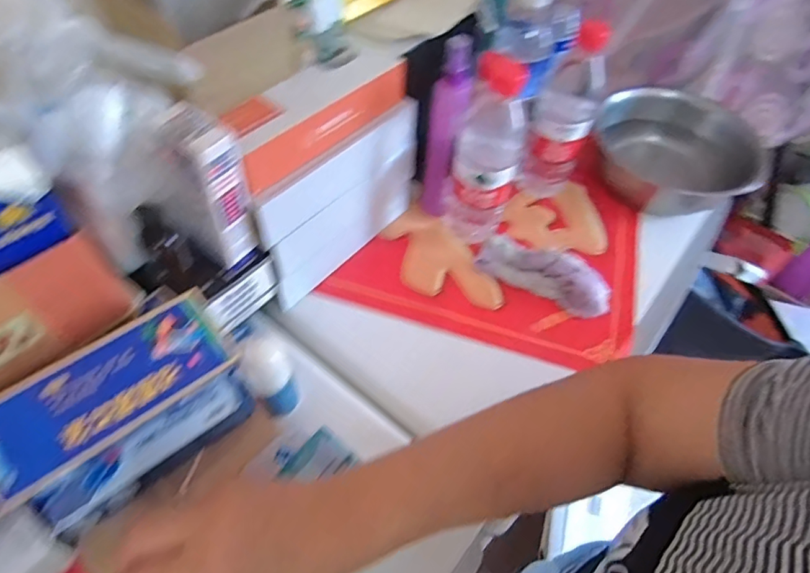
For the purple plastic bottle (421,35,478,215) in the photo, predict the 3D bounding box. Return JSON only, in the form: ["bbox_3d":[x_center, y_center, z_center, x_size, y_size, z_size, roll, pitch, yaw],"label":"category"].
[{"bbox_3d":[0.045,-0.157,0.530,0.039,0.210,0.032,1,55,-2],"label":"purple plastic bottle"}]

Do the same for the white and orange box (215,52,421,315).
[{"bbox_3d":[-0.076,-0.107,0.499,0.073,0.194,0.198,34,60,20],"label":"white and orange box"}]

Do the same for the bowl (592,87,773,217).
[{"bbox_3d":[0.341,-0.171,0.633,0.188,0.065,0.188,1,55,-2],"label":"bowl"}]

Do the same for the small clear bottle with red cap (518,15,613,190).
[{"bbox_3d":[0.183,-0.195,0.568,0.069,0.202,0.061,16,56,8],"label":"small clear bottle with red cap"}]

